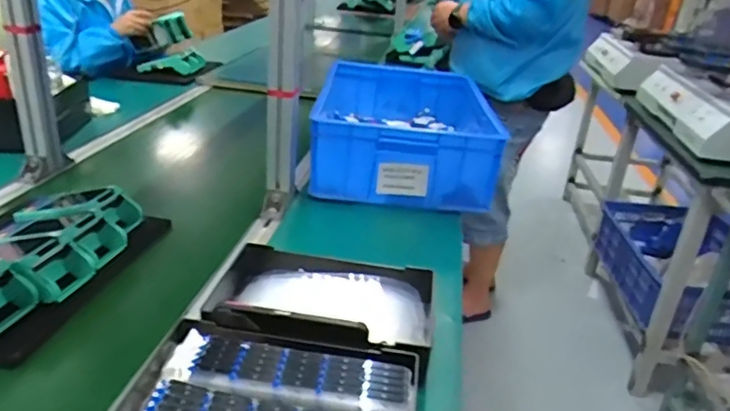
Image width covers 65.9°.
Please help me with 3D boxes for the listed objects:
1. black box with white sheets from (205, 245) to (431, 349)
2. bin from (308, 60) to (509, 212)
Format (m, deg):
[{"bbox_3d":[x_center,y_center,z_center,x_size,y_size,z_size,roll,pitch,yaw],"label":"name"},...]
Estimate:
[{"bbox_3d":[-0.053,0.112,0.673,0.262,0.077,0.168,9,26,6],"label":"black box with white sheets"},{"bbox_3d":[0.074,-0.168,1.200,0.333,0.147,0.552,5,26,-1],"label":"bin"}]

